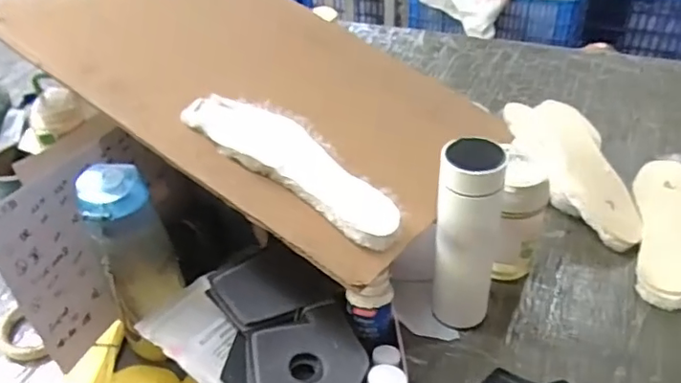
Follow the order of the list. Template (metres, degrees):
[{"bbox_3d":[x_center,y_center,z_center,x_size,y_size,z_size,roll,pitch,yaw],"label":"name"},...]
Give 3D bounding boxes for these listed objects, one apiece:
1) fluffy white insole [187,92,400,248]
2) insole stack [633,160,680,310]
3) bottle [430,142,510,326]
[{"bbox_3d":[-0.047,-0.030,0.604,0.253,0.016,0.082,34,51,17],"label":"fluffy white insole"},{"bbox_3d":[0.421,0.045,0.737,0.082,0.029,0.244,13,43,20],"label":"insole stack"},{"bbox_3d":[0.136,0.049,0.617,0.064,0.218,0.074,11,42,18],"label":"bottle"}]

